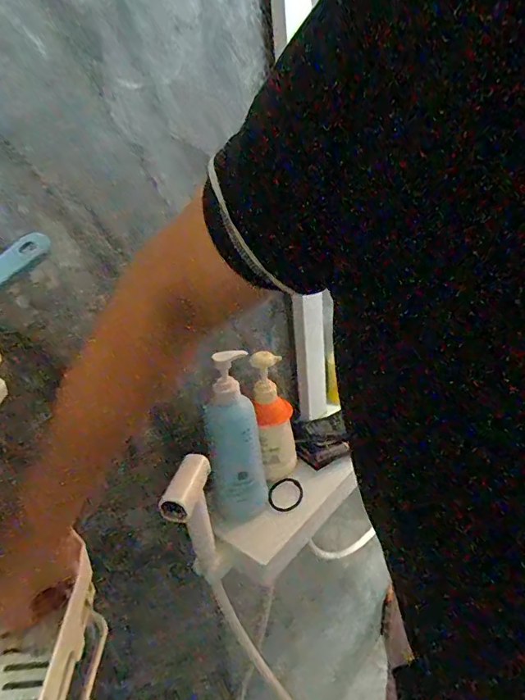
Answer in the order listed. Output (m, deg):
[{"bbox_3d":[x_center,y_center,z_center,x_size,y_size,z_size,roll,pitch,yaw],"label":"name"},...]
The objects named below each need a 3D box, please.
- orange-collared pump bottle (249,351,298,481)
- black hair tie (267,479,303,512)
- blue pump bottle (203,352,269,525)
[{"bbox_3d":[0.016,0.094,0.634,0.055,0.179,0.059,-5,28,2],"label":"orange-collared pump bottle"},{"bbox_3d":[0.032,0.200,0.640,0.048,0.011,0.057,-9,30,-2],"label":"black hair tie"},{"bbox_3d":[-0.034,0.114,0.565,0.062,0.221,0.061,-8,28,-3],"label":"blue pump bottle"}]

